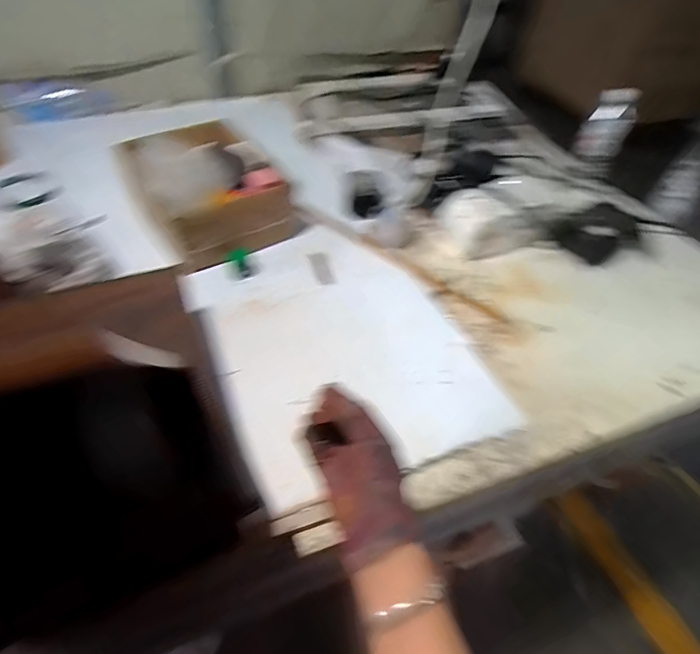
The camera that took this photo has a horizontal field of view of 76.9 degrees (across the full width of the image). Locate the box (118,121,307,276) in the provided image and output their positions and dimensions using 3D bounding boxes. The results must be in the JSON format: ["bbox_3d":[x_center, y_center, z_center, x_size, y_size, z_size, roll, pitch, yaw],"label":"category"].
[{"bbox_3d":[-0.283,-0.279,0.885,0.241,0.125,0.308,-27,54,-25],"label":"box"}]

